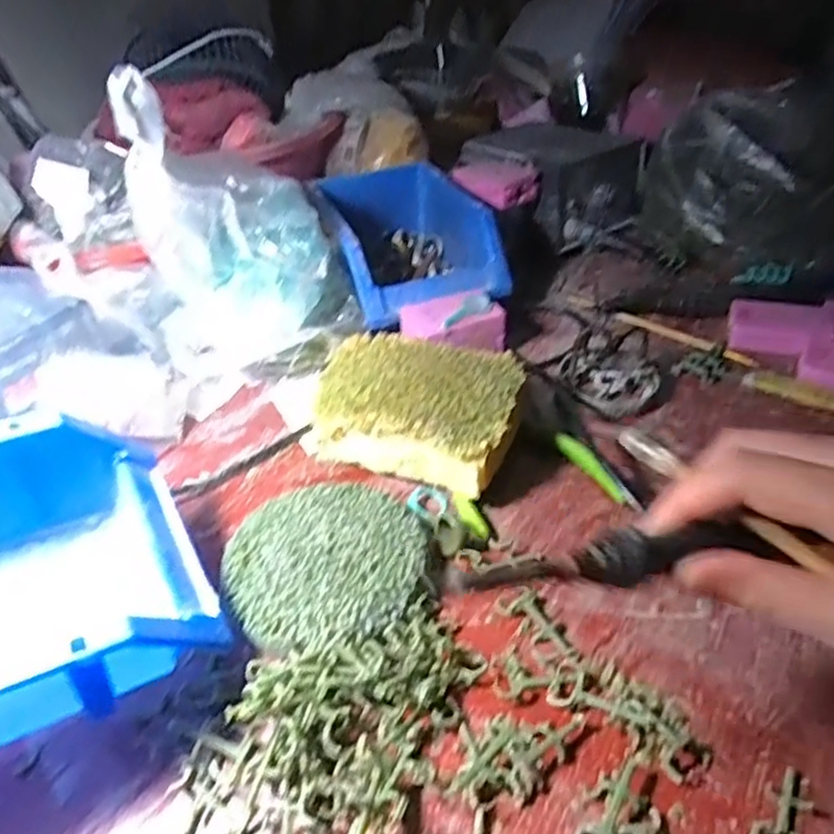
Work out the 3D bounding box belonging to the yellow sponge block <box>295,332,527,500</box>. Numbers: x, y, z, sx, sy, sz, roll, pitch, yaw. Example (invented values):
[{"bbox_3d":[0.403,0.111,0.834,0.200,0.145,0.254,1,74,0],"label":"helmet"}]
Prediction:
[{"bbox_3d":[-0.002,-0.009,0.430,0.133,0.043,0.093,13,42,18],"label":"yellow sponge block"}]

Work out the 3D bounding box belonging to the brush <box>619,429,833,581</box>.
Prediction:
[{"bbox_3d":[0.130,0.045,0.244,0.005,0.014,0.145,-28,50,-28],"label":"brush"}]

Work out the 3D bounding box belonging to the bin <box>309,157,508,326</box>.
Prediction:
[{"bbox_3d":[-0.011,-0.147,0.582,0.124,0.071,0.188,-14,40,-14],"label":"bin"}]

